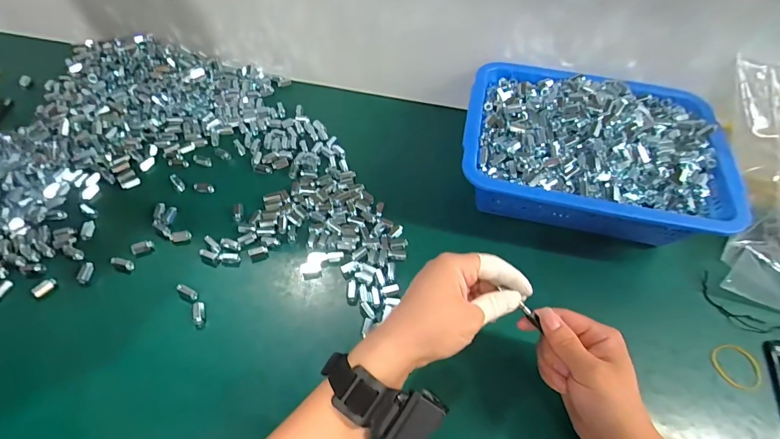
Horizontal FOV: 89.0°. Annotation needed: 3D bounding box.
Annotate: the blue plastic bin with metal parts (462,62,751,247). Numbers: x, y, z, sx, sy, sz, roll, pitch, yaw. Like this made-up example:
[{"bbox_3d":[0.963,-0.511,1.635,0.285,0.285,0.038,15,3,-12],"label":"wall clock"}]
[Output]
[{"bbox_3d":[0.243,-0.091,0.504,0.290,0.091,0.240,10,57,4],"label":"blue plastic bin with metal parts"}]

